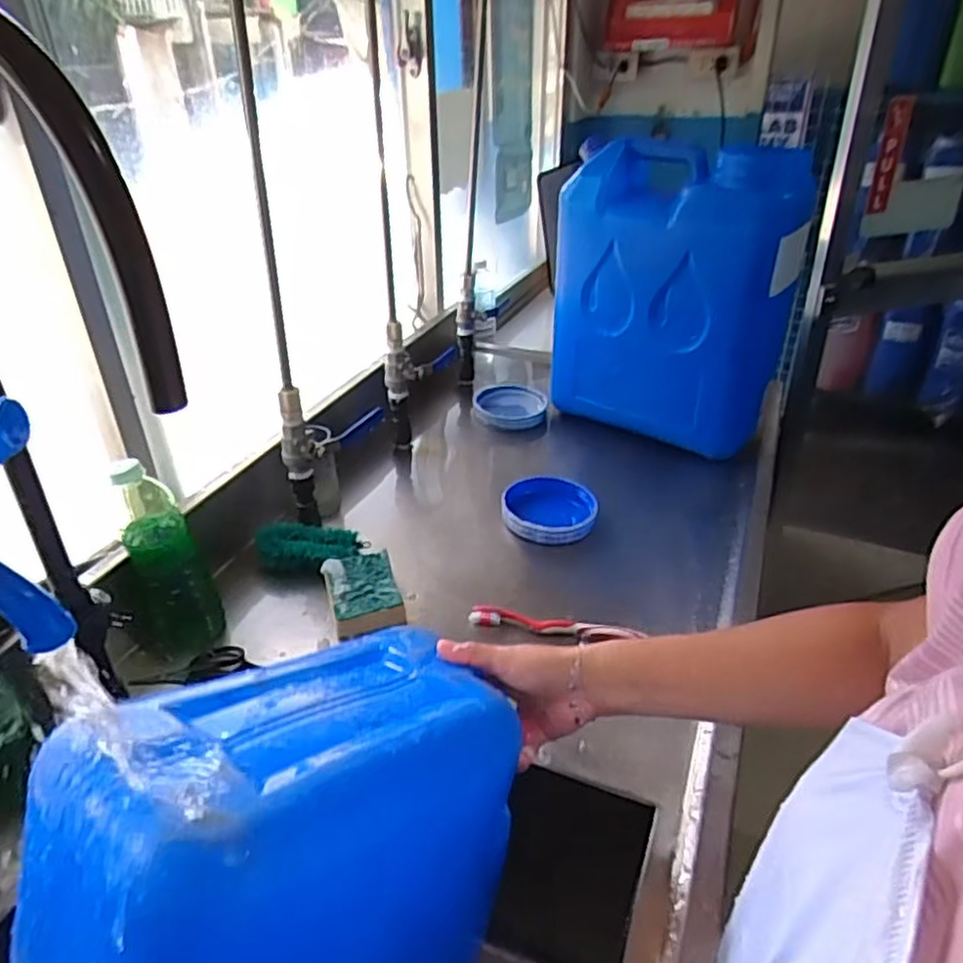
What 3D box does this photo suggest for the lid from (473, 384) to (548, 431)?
[{"bbox_3d":[0.052,-0.124,1.191,0.124,0.029,0.110,-14,48,-23],"label":"lid"}]

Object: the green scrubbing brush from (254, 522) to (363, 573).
[{"bbox_3d":[-0.213,0.077,0.842,0.130,0.031,0.052,3,32,7],"label":"green scrubbing brush"}]

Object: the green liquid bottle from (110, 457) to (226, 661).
[{"bbox_3d":[-0.329,0.076,0.721,0.077,0.213,0.067,-19,36,-26],"label":"green liquid bottle"}]

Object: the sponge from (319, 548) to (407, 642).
[{"bbox_3d":[-0.132,0.126,0.788,0.074,0.032,0.107,-12,33,-17],"label":"sponge"}]

